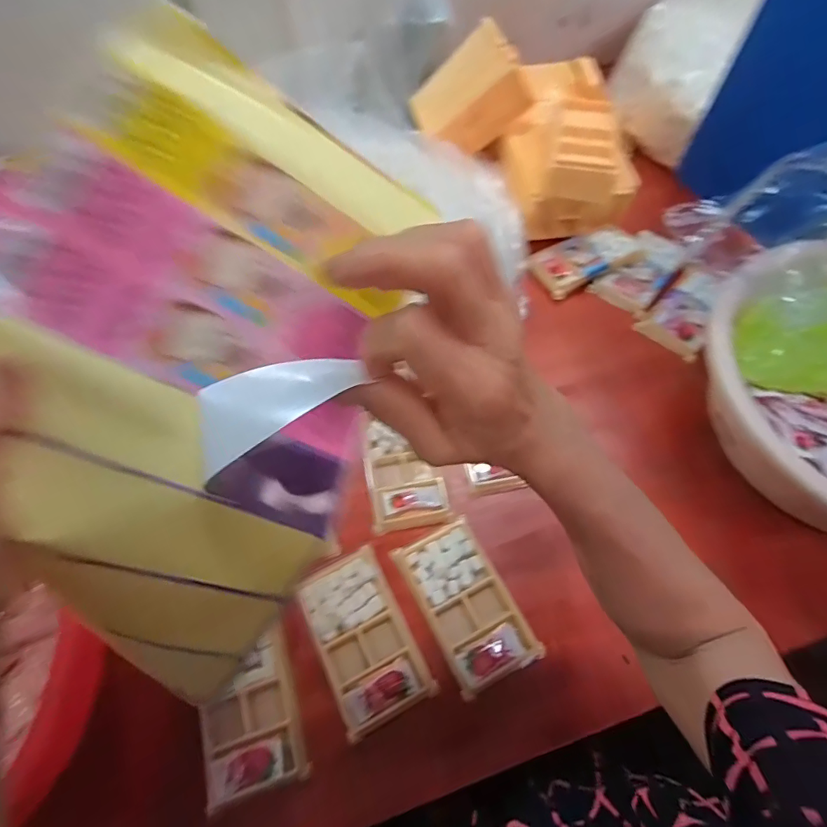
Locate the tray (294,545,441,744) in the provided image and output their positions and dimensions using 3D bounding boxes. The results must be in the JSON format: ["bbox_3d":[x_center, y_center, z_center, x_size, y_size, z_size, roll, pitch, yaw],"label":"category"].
[{"bbox_3d":[-0.045,0.193,0.428,0.078,0.016,0.133,-24,63,-13],"label":"tray"}]

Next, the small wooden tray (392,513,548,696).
[{"bbox_3d":[0.047,0.169,0.443,0.078,0.011,0.134,-25,64,-14],"label":"small wooden tray"}]

